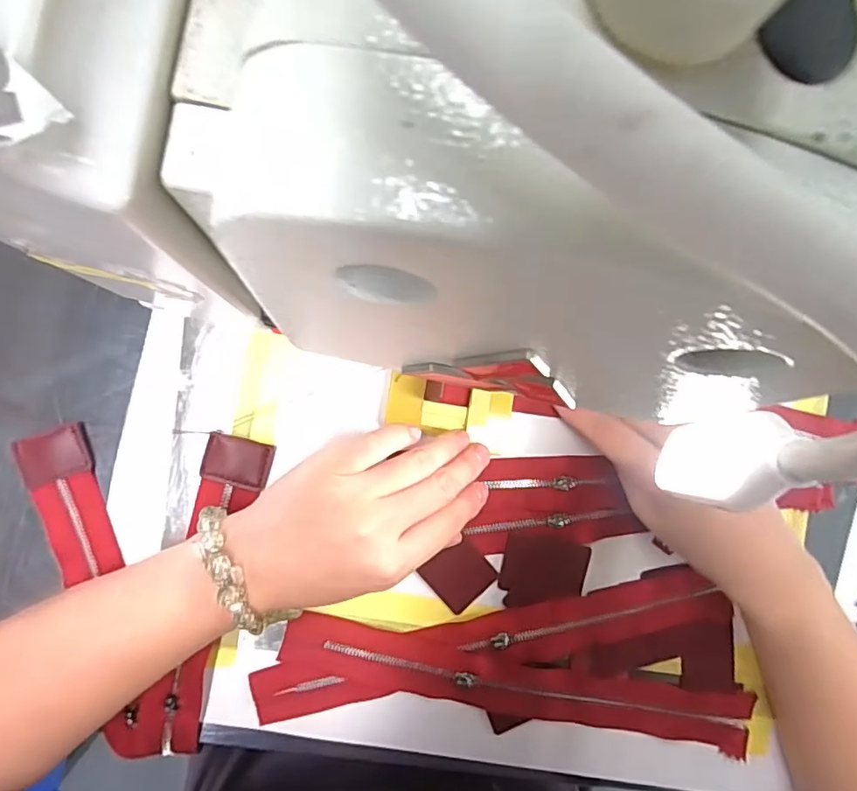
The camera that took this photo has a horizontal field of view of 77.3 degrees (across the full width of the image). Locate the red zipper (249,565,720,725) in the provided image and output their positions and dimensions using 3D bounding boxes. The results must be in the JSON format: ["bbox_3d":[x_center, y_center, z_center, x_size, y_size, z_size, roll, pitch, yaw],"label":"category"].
[{"bbox_3d":[0.038,0.146,0.313,0.272,0.006,0.033,-11,91,-7],"label":"red zipper"}]

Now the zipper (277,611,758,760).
[{"bbox_3d":[0.059,0.173,0.317,0.286,0.005,0.037,13,88,-7],"label":"zipper"}]

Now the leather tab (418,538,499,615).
[{"bbox_3d":[0.018,0.105,0.313,0.032,0.004,0.036,-42,94,-5],"label":"leather tab"}]

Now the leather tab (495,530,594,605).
[{"bbox_3d":[0.069,0.107,0.319,0.052,0.004,0.042,12,88,-7],"label":"leather tab"}]

